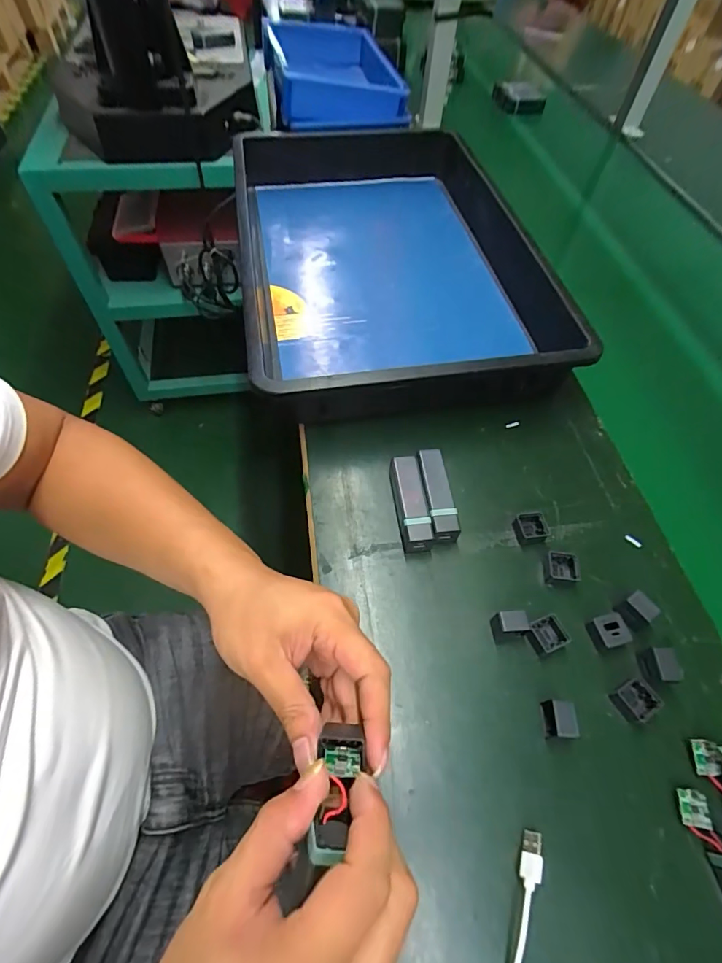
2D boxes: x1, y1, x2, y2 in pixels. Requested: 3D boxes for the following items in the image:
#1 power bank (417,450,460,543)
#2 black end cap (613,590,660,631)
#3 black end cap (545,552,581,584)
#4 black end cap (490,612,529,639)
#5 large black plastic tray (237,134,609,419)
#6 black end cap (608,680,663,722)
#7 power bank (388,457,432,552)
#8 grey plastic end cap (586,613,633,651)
[{"bbox_3d":[0.072,0.015,0.429,0.025,0.029,0.089,-5,59,-5],"label":"power bank"},{"bbox_3d":[0.231,0.110,0.376,0.020,0.029,0.024,-32,65,-20],"label":"black end cap"},{"bbox_3d":[0.179,0.079,0.402,0.027,0.018,0.027,1,58,-2],"label":"black end cap"},{"bbox_3d":[0.122,0.118,0.367,0.025,0.029,0.015,2,58,-1],"label":"black end cap"},{"bbox_3d":[0.027,-0.307,0.603,0.354,0.085,0.546,-7,58,-8],"label":"large black plastic tray"},{"bbox_3d":[0.212,0.168,0.343,0.028,0.014,0.025,-25,63,-17],"label":"black end cap"},{"bbox_3d":[0.045,0.021,0.424,0.027,0.026,0.091,-7,59,-7],"label":"power bank"},{"bbox_3d":[0.204,0.126,0.372,0.027,0.020,0.024,-12,60,-10],"label":"grey plastic end cap"}]

